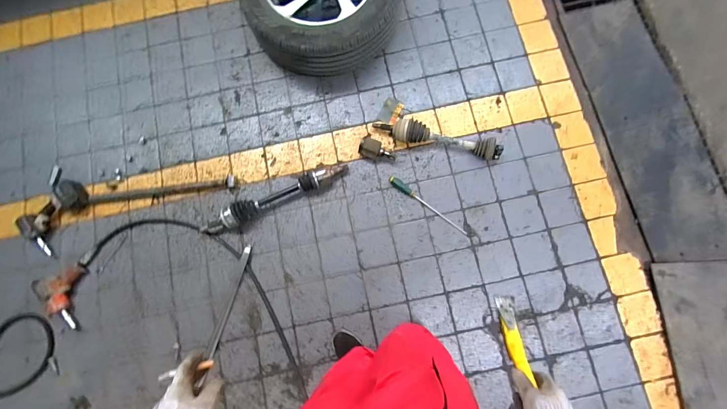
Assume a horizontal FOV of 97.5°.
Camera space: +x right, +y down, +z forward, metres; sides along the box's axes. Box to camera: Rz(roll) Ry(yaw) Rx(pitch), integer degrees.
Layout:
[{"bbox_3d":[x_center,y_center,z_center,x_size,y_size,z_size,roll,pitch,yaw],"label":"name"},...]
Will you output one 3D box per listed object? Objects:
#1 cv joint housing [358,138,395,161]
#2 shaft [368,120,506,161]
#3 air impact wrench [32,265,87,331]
[{"bbox_3d":[0.060,-0.233,1.332,0.155,0.072,0.081,9,81,2],"label":"cv joint housing"},{"bbox_3d":[0.308,-0.280,1.334,0.543,0.090,0.096,12,81,3],"label":"shaft"},{"bbox_3d":[-1.212,0.375,1.267,0.159,0.067,0.260,-5,80,0],"label":"air impact wrench"}]

